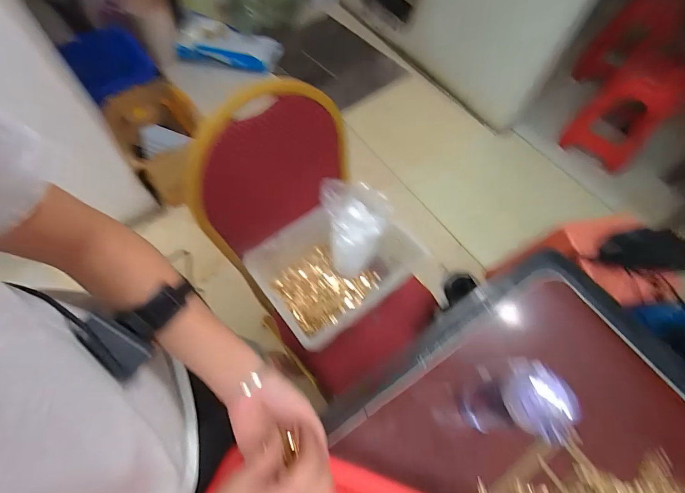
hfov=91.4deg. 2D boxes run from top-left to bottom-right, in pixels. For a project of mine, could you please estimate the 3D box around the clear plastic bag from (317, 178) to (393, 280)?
[{"bbox_3d":[0.021,-0.053,0.879,0.171,0.193,0.174,21,64,8],"label":"clear plastic bag"}]

